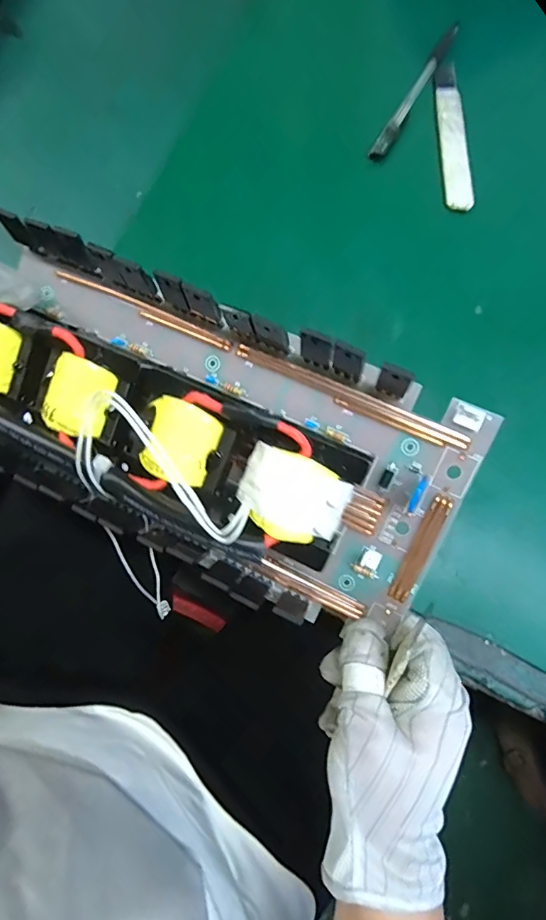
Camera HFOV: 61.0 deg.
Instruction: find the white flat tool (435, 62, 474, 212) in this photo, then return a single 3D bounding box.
[{"bbox_3d":[0.145,-0.264,0.375,0.020,0.006,0.140,-1,77,1],"label":"white flat tool"}]

